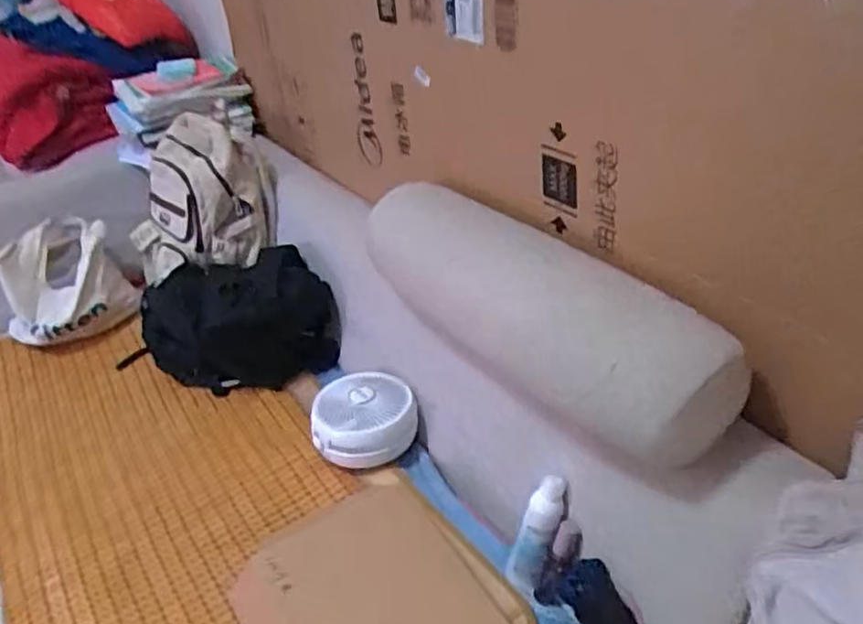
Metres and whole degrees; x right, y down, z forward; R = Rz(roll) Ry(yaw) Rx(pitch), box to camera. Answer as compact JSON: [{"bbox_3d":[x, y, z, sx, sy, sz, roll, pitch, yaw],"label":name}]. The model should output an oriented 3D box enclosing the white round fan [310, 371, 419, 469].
[{"bbox_3d":[-0.123,0.194,1.294,0.186,0.082,0.187,-5,35,3],"label":"white round fan"}]

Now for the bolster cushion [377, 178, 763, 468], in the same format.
[{"bbox_3d":[0.130,-0.041,1.058,0.182,0.174,0.713,-21,37,-20],"label":"bolster cushion"}]

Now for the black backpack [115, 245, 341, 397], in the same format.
[{"bbox_3d":[-0.421,-0.007,1.587,0.420,0.202,0.339,-7,34,0],"label":"black backpack"}]

